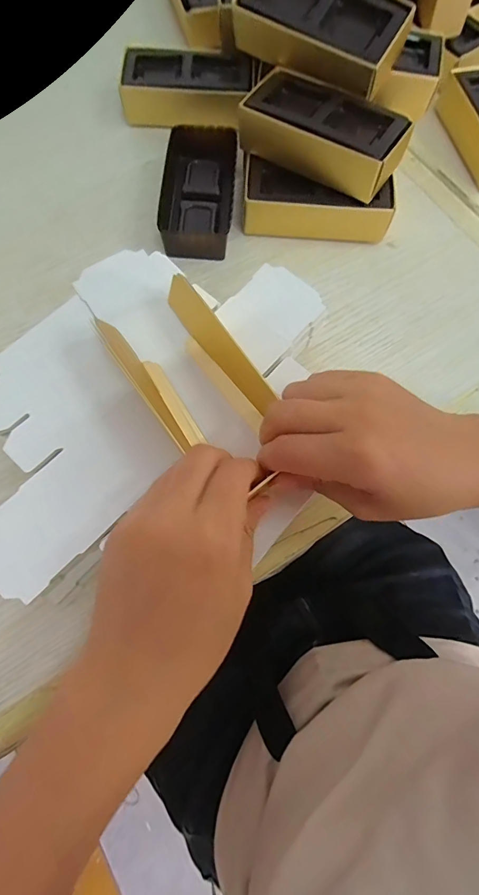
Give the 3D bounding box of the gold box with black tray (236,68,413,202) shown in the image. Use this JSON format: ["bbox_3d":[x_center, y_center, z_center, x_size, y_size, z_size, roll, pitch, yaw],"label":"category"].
[{"bbox_3d":[0.062,-0.234,0.296,0.114,0.034,0.053,30,72,8],"label":"gold box with black tray"}]

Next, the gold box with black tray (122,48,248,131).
[{"bbox_3d":[-0.047,-0.320,0.358,0.110,0.034,0.057,7,72,0],"label":"gold box with black tray"}]

